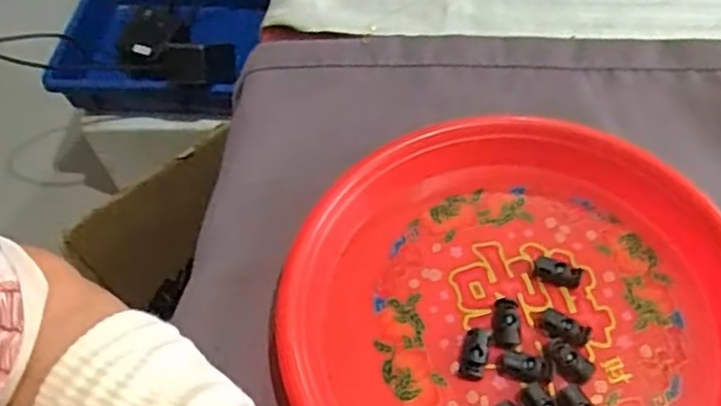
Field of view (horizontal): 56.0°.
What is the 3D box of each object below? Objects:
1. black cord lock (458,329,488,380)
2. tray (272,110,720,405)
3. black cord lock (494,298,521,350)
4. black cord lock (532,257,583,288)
[{"bbox_3d":[0.062,0.082,0.371,0.013,0.012,0.027,12,58,13],"label":"black cord lock"},{"bbox_3d":[0.086,0.059,0.375,0.254,0.030,0.252,-2,56,3],"label":"tray"},{"bbox_3d":[0.082,0.068,0.380,0.013,0.008,0.030,1,56,6],"label":"black cord lock"},{"bbox_3d":[0.114,0.041,0.392,0.026,0.009,0.014,16,59,15],"label":"black cord lock"}]

